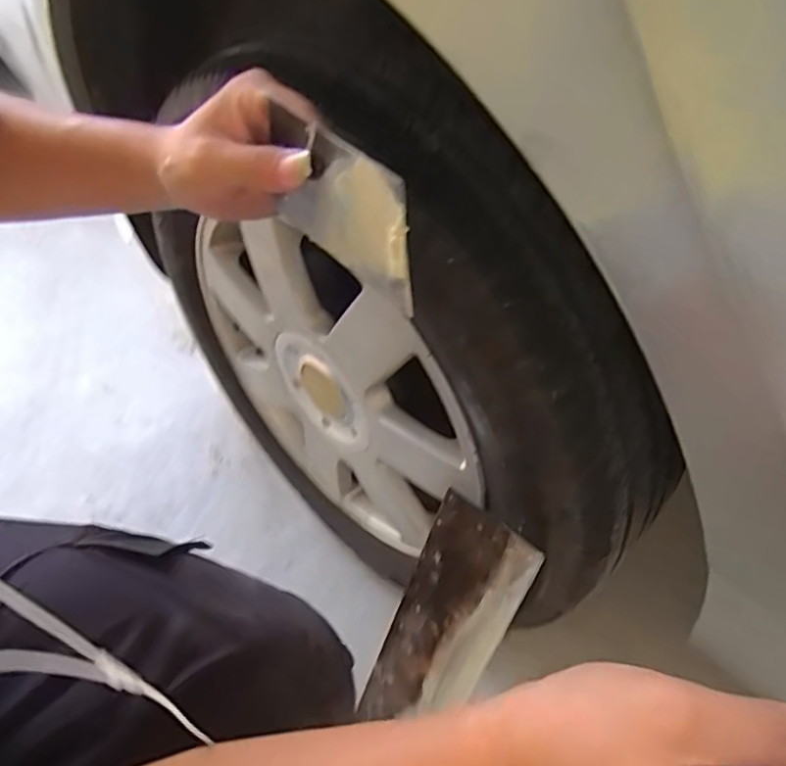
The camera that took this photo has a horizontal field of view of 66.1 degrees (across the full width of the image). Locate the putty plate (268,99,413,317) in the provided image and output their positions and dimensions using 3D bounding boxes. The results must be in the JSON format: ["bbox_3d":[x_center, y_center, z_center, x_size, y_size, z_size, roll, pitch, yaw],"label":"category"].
[{"bbox_3d":[-0.028,-0.087,0.300,0.007,0.076,0.111,-31,54,-22],"label":"putty plate"}]

